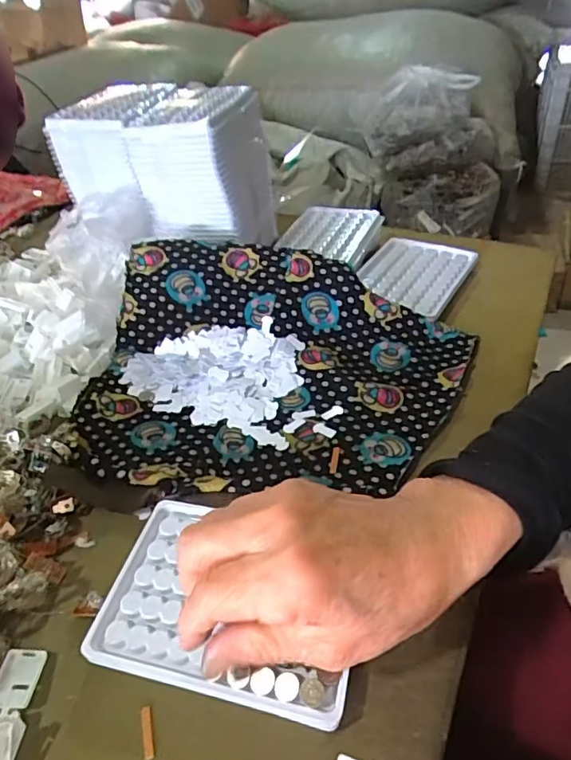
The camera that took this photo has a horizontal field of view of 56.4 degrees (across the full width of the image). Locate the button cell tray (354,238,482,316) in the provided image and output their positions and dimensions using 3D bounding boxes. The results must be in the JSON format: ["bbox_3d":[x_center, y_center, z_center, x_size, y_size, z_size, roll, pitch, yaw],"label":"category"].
[{"bbox_3d":[0.125,-0.105,0.526,0.096,0.009,0.123,21,47,27],"label":"button cell tray"}]

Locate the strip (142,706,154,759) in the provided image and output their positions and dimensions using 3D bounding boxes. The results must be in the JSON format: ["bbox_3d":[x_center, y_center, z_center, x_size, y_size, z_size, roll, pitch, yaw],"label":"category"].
[{"bbox_3d":[-0.064,0.161,0.244,0.004,0.004,0.021,-13,41,-10],"label":"strip"}]

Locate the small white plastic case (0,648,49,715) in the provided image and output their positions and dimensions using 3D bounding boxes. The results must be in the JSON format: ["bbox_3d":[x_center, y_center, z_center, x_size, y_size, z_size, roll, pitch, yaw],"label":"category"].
[{"bbox_3d":[-0.134,0.150,0.265,0.022,0.007,0.030,-3,41,2],"label":"small white plastic case"}]

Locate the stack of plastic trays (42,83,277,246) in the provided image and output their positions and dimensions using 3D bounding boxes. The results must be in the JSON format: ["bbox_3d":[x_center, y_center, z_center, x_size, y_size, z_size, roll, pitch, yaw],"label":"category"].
[{"bbox_3d":[-0.123,-0.224,0.538,0.190,0.104,0.148,7,41,14],"label":"stack of plastic trays"}]

